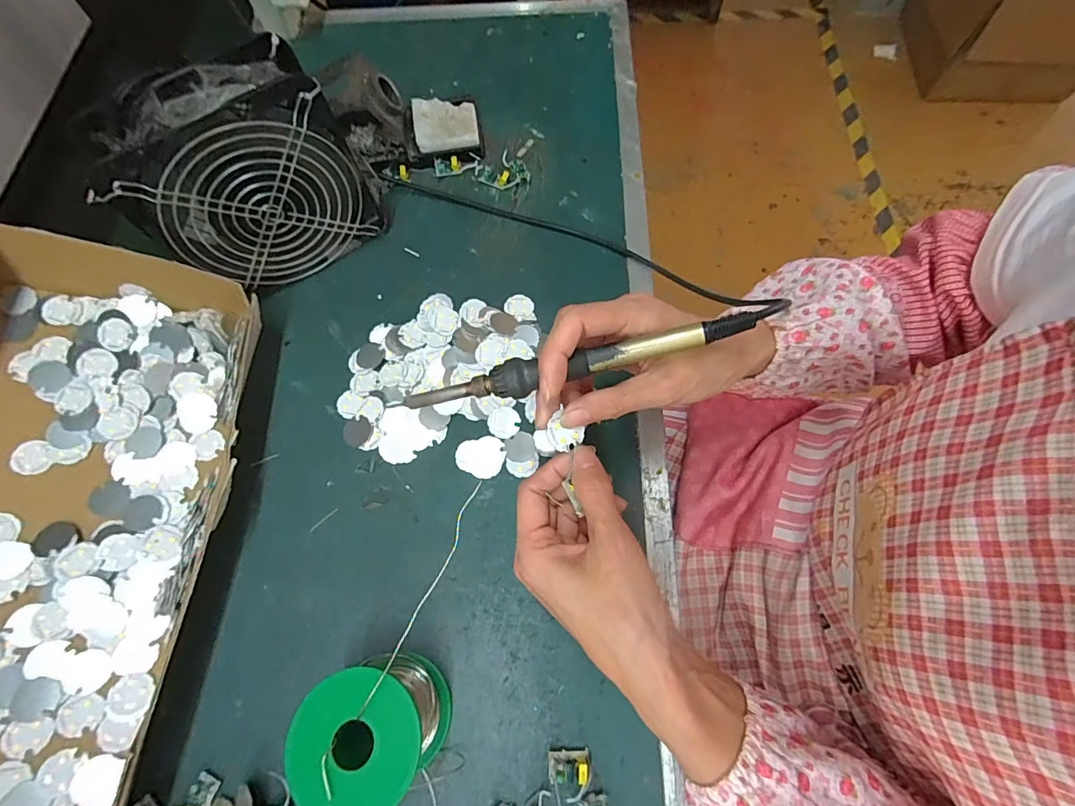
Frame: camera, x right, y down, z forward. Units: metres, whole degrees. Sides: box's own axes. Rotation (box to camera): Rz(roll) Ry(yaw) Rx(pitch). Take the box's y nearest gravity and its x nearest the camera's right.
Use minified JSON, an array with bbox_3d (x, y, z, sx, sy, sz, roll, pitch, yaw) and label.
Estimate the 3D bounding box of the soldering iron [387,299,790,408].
[{"bbox_3d":[0.021,-0.022,0.263,0.217,0.017,0.021,-13,70,11],"label":"soldering iron"}]

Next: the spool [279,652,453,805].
[{"bbox_3d":[-0.093,0.186,0.271,0.068,0.073,0.066,0,69,1],"label":"spool"}]

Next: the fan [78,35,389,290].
[{"bbox_3d":[-0.210,-0.166,0.359,0.152,0.150,0.061,-32,72,-11],"label":"fan"}]

